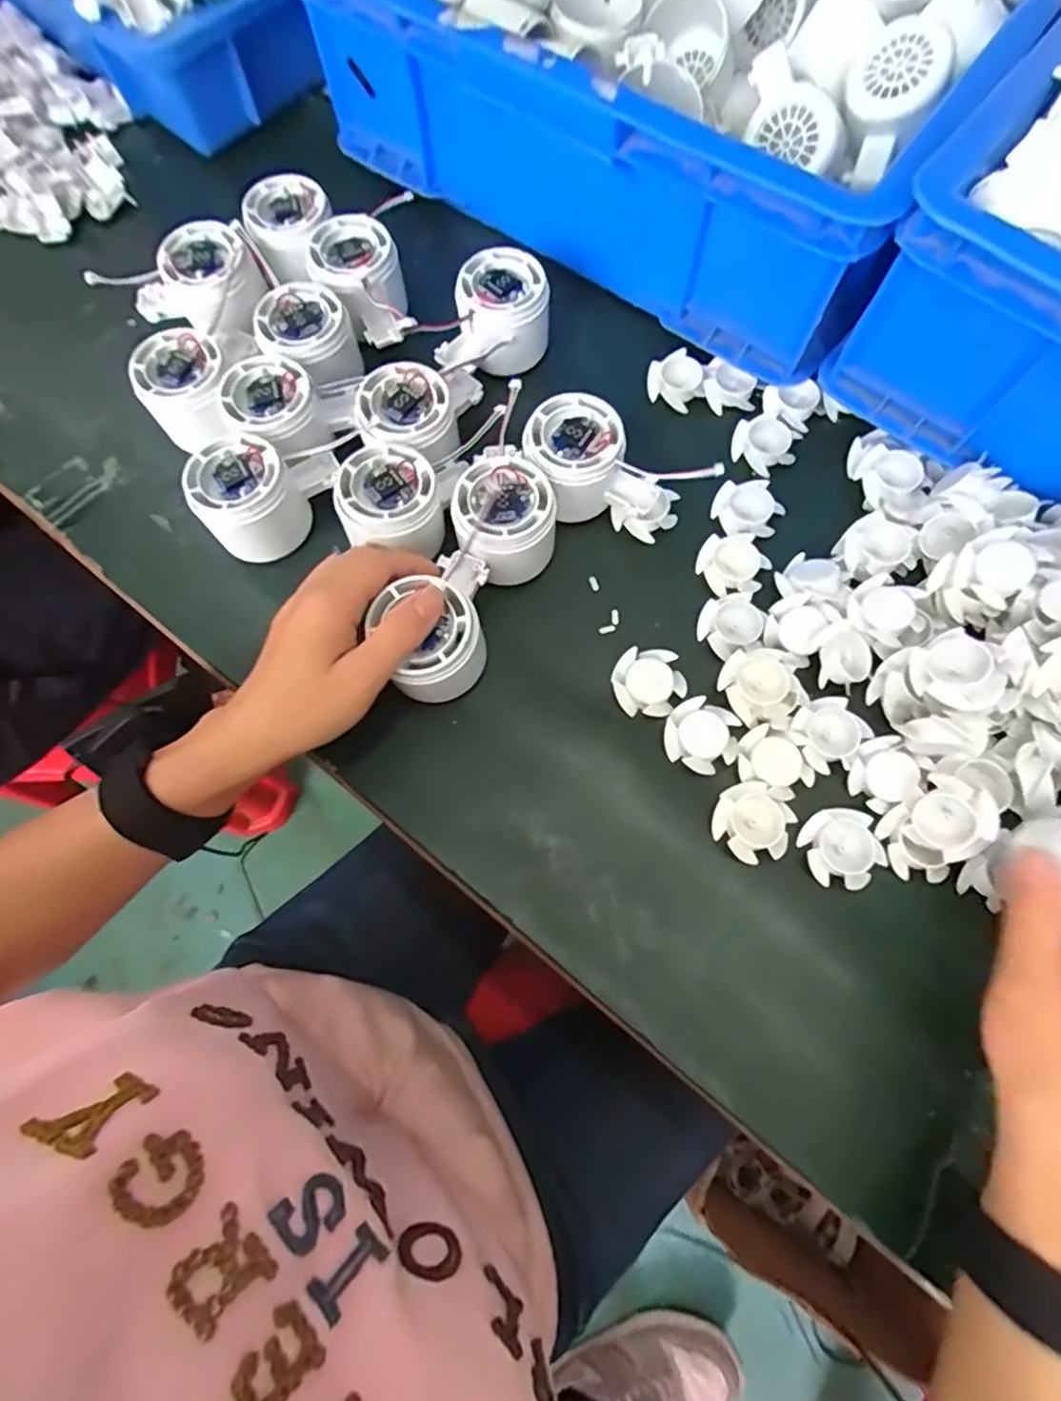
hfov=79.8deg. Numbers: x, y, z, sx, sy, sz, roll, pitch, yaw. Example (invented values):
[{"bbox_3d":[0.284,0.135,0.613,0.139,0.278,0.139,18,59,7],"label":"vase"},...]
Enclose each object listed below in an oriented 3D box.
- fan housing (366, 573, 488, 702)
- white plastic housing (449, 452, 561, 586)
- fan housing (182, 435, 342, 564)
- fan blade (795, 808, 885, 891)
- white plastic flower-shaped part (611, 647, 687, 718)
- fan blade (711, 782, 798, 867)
[{"bbox_3d":[-0.055,-0.032,0.343,0.054,0.050,0.053,0,73,1],"label":"fan housing"},{"bbox_3d":[-0.015,-0.104,0.371,0.059,0.057,0.055,0,73,1],"label":"white plastic housing"},{"bbox_3d":[-0.155,-0.123,0.379,0.083,0.046,0.062,-22,74,-5],"label":"fan housing"},{"bbox_3d":[0.162,0.077,0.331,0.037,0.012,0.040,0,73,1],"label":"fan blade"},{"bbox_3d":[0.068,-0.010,0.364,0.040,0.009,0.038,0,73,1],"label":"white plastic flower-shaped part"},{"bbox_3d":[0.118,0.065,0.336,0.038,0.011,0.039,0,73,1],"label":"fan blade"}]

